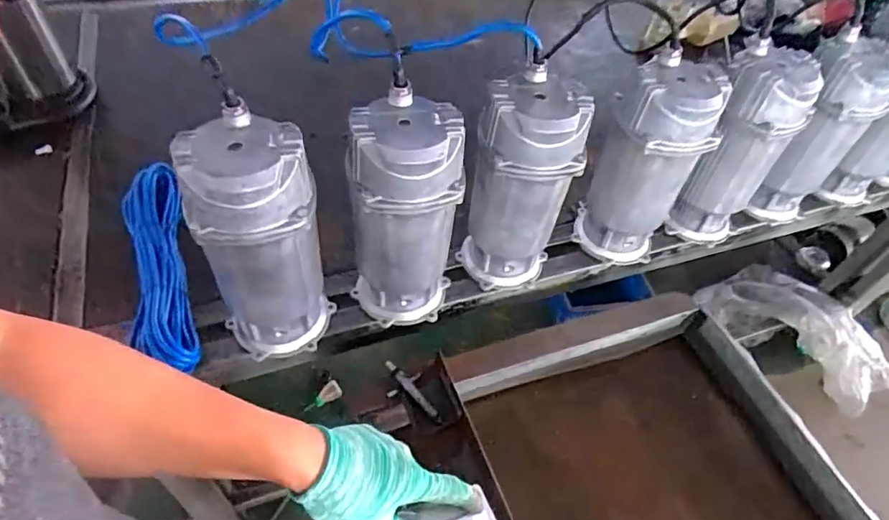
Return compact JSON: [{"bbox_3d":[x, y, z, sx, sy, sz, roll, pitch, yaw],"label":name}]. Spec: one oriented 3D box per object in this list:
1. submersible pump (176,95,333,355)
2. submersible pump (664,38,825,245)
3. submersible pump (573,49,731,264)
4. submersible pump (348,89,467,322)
[{"bbox_3d":[-0.209,-0.012,0.631,0.121,0.300,0.112,-13,52,-17],"label":"submersible pump"},{"bbox_3d":[0.447,-0.164,0.839,0.119,0.289,0.118,30,53,18],"label":"submersible pump"},{"bbox_3d":[0.288,-0.127,0.796,0.134,0.296,0.113,26,52,15],"label":"submersible pump"},{"bbox_3d":[-0.051,-0.045,0.683,0.127,0.294,0.110,3,49,-4],"label":"submersible pump"}]

